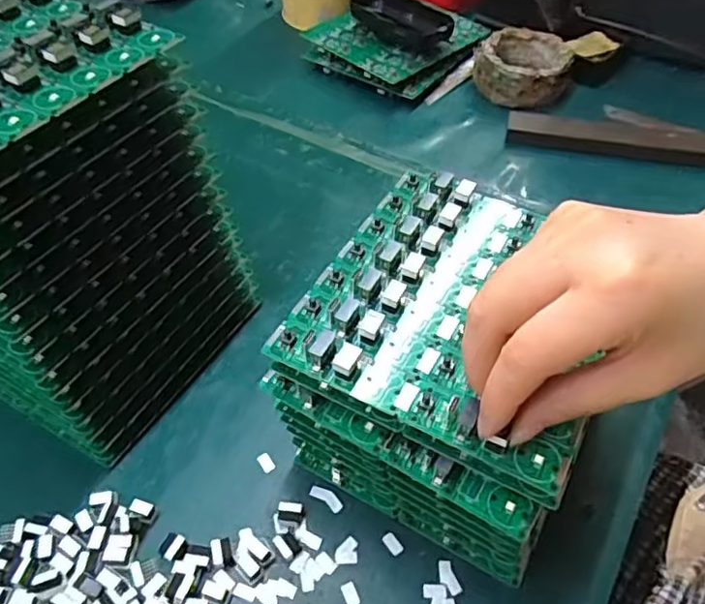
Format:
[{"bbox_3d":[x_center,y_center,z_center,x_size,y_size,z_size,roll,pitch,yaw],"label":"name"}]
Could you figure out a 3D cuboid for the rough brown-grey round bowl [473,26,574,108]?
[{"bbox_3d":[0.168,-0.234,0.605,0.090,0.040,0.090,1,50,-1],"label":"rough brown-grey round bowl"}]

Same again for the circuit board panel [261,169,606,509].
[{"bbox_3d":[0.052,-0.002,0.289,0.135,0.013,0.150,24,53,17],"label":"circuit board panel"}]

